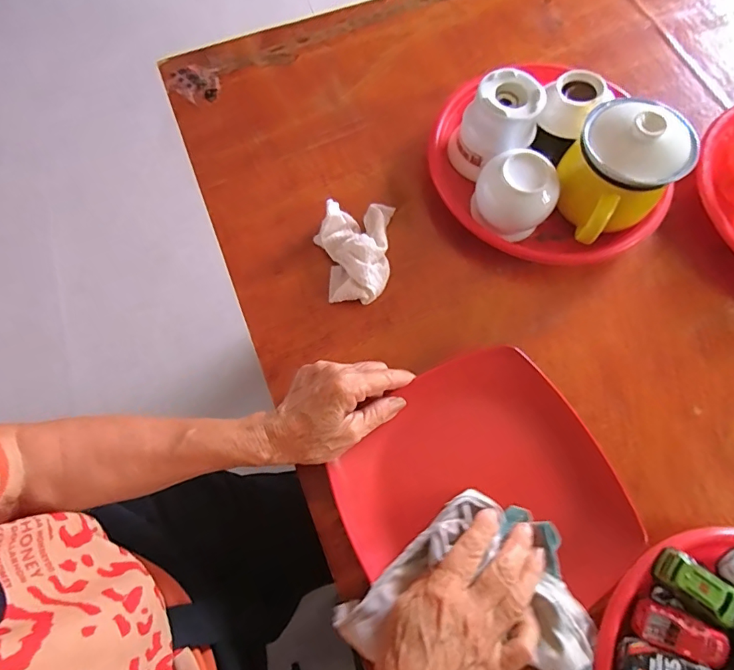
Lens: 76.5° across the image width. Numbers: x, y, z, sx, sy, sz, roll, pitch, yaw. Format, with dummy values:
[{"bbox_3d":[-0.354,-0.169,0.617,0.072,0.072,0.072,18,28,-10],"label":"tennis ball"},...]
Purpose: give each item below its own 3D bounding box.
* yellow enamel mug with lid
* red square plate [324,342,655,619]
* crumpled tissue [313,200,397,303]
[{"bbox_3d":[0.224,-0.149,0.432,0.102,0.109,0.093,-26,73,-9],"label":"yellow enamel mug with lid"},{"bbox_3d":[0.093,0.128,0.374,0.206,0.020,0.200,-33,74,-11],"label":"red square plate"},{"bbox_3d":[-0.013,-0.083,0.444,0.069,0.035,0.102,2,70,0],"label":"crumpled tissue"}]

